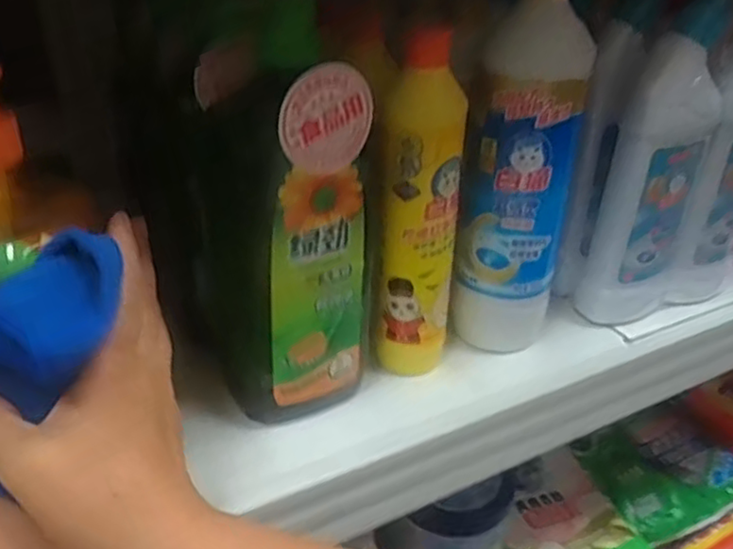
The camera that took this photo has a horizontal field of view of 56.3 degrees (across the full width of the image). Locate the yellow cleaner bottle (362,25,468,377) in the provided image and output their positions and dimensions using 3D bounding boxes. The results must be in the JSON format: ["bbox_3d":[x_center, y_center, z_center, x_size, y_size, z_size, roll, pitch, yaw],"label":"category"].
[{"bbox_3d":[0.035,-0.038,0.458,0.055,0.222,0.049,8,31,9],"label":"yellow cleaner bottle"}]

